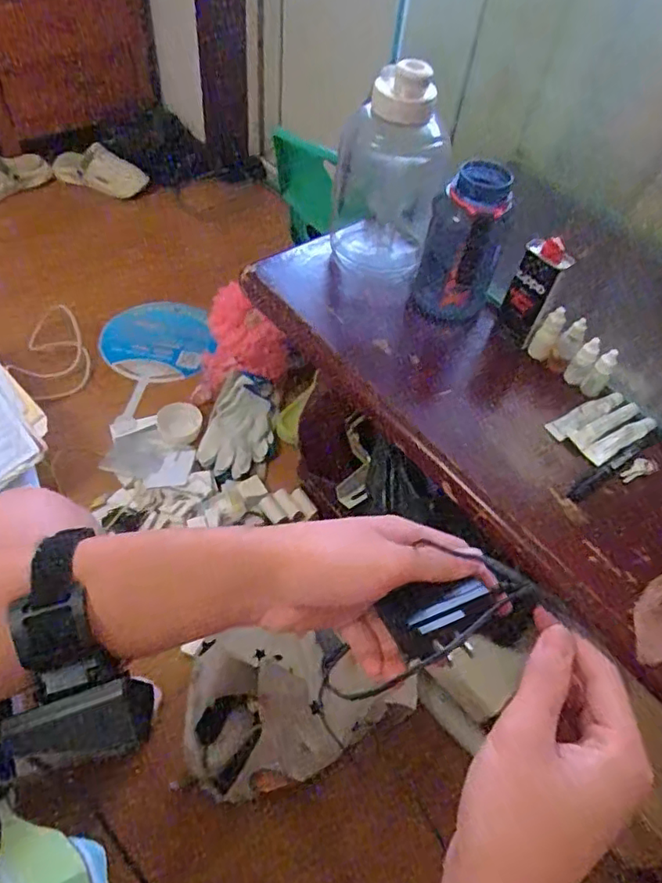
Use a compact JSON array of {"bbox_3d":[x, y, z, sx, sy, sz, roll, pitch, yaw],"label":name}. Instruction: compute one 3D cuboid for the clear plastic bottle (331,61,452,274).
[{"bbox_3d":[0.070,-0.339,0.711,0.118,0.234,0.133,9,53,1],"label":"clear plastic bottle"}]

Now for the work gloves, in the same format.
[{"bbox_3d":[-0.185,-0.035,1.185,0.132,0.068,0.222,13,53,4],"label":"work gloves"}]

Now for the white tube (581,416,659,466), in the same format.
[{"bbox_3d":[0.307,-0.002,0.610,0.102,0.009,0.021,-22,59,-21],"label":"white tube"}]

